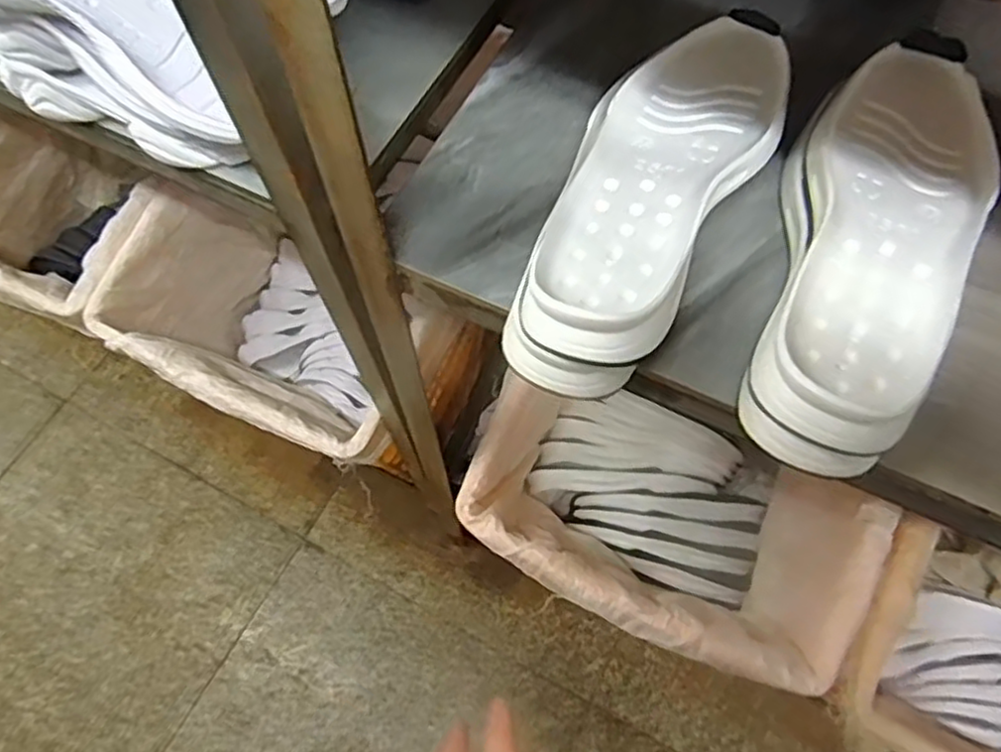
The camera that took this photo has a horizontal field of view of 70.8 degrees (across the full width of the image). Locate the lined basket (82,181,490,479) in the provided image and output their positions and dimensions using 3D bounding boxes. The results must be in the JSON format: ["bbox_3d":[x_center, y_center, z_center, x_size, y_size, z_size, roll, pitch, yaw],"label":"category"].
[{"bbox_3d":[-0.330,-0.043,1.140,0.474,0.332,0.326,26,68,12],"label":"lined basket"}]

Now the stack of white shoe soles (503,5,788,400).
[{"bbox_3d":[0.107,-0.132,0.467,0.124,0.064,0.318,24,67,10],"label":"stack of white shoe soles"}]

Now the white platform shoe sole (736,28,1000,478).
[{"bbox_3d":[0.231,-0.093,0.449,0.119,0.062,0.315,28,67,11],"label":"white platform shoe sole"}]

